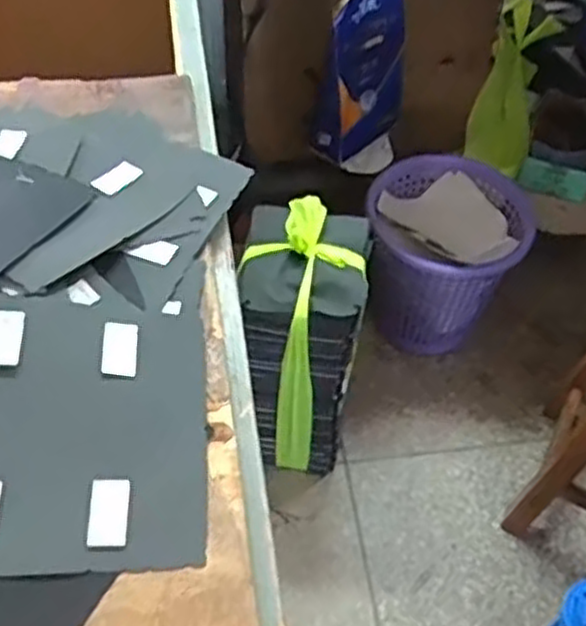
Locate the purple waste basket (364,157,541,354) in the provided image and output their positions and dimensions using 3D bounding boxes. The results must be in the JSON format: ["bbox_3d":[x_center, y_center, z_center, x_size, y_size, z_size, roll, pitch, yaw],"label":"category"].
[{"bbox_3d":[0.261,-0.092,1.394,0.279,0.281,0.273,13,52,7],"label":"purple waste basket"}]

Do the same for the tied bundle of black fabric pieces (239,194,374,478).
[{"bbox_3d":[0.010,0.040,1.166,0.163,0.393,0.214,6,52,2],"label":"tied bundle of black fabric pieces"}]

